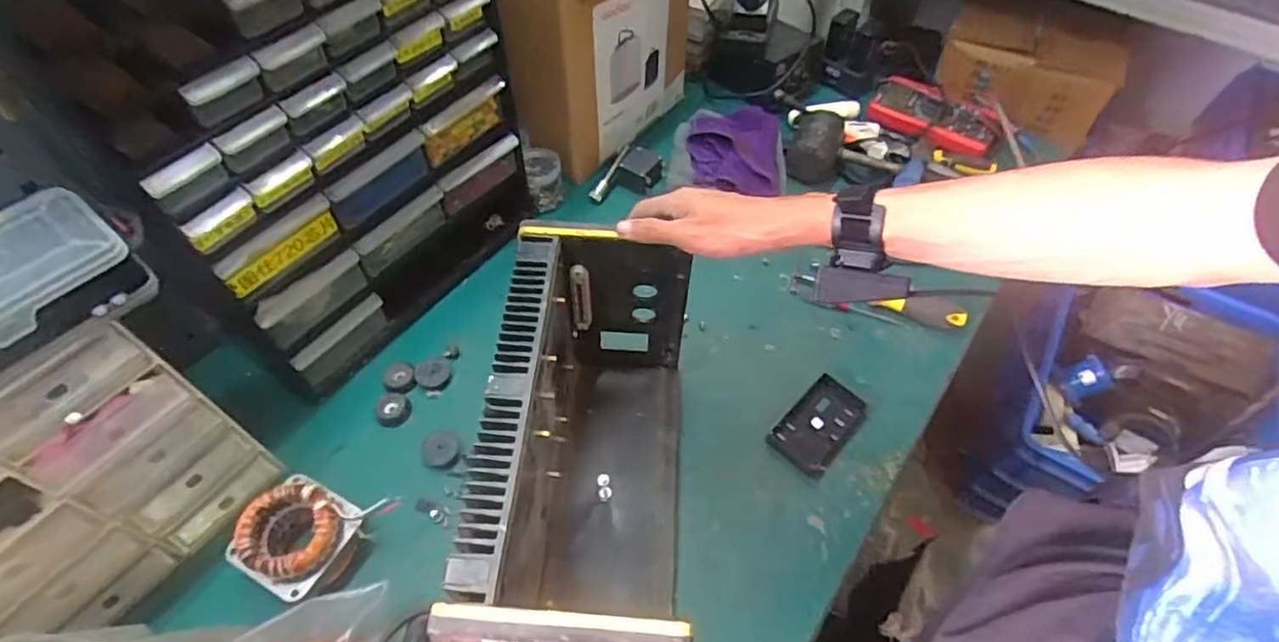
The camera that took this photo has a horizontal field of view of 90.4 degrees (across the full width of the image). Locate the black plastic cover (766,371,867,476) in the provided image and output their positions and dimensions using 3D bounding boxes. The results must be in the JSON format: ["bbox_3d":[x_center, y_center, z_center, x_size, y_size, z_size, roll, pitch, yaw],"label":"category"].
[{"bbox_3d":[0.200,0.112,0.704,0.068,0.015,0.111,36,61,23],"label":"black plastic cover"}]

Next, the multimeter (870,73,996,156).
[{"bbox_3d":[0.454,-0.316,0.984,0.182,0.033,0.091,28,79,17],"label":"multimeter"}]

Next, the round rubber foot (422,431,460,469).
[{"bbox_3d":[-0.214,0.137,0.683,0.038,0.008,0.045,-16,56,-12],"label":"round rubber foot"}]

